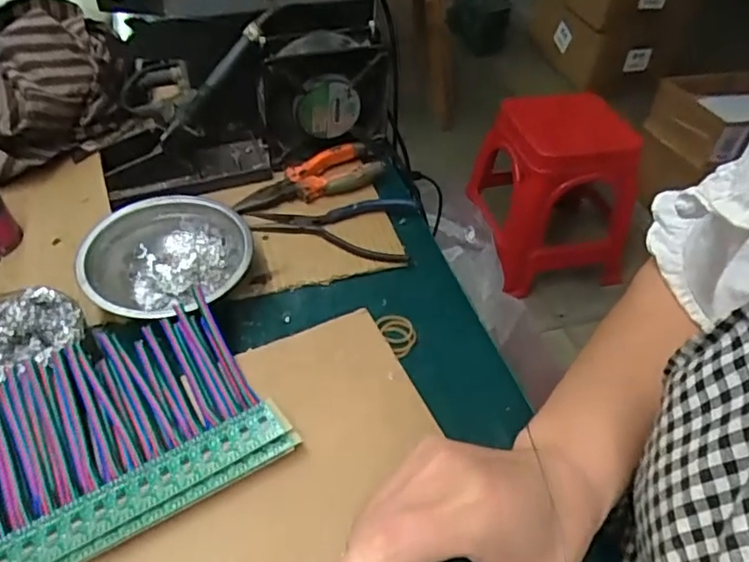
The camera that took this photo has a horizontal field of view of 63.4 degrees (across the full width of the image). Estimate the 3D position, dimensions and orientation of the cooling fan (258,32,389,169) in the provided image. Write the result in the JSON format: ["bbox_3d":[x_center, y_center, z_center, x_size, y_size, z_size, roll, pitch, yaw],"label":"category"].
[{"bbox_3d":[-0.047,-0.169,0.572,0.119,0.115,0.045,-16,47,-19],"label":"cooling fan"}]

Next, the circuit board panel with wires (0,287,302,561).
[{"bbox_3d":[-0.149,0.082,0.357,0.158,0.015,0.137,-23,50,-24],"label":"circuit board panel with wires"}]

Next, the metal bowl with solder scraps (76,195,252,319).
[{"bbox_3d":[-0.160,-0.013,0.473,0.122,0.043,0.114,2,44,-2],"label":"metal bowl with solder scraps"}]

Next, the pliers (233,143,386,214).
[{"bbox_3d":[-0.060,-0.097,0.571,0.143,0.018,0.052,-22,49,-23],"label":"pliers"}]

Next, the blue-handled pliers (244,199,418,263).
[{"bbox_3d":[-0.037,-0.047,0.535,0.147,0.014,0.073,1,44,-2],"label":"blue-handled pliers"}]

